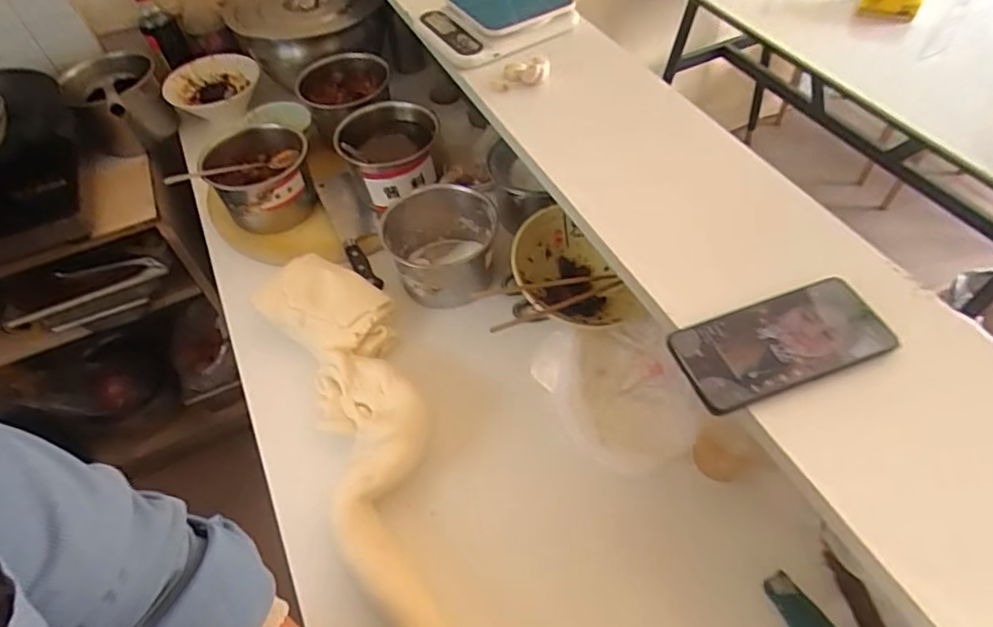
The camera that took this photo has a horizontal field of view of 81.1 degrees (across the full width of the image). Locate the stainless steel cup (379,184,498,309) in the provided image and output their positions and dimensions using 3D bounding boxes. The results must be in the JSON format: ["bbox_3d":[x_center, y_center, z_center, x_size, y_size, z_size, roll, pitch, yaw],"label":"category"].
[{"bbox_3d":[-0.076,-0.094,0.820,0.149,0.099,0.152,-2,53,2],"label":"stainless steel cup"}]

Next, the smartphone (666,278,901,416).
[{"bbox_3d":[0.218,0.021,0.455,0.154,0.015,0.078,-20,54,-4],"label":"smartphone"}]

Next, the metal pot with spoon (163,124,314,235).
[{"bbox_3d":[-0.369,-0.207,0.916,0.152,0.102,0.153,-4,53,1],"label":"metal pot with spoon"}]

